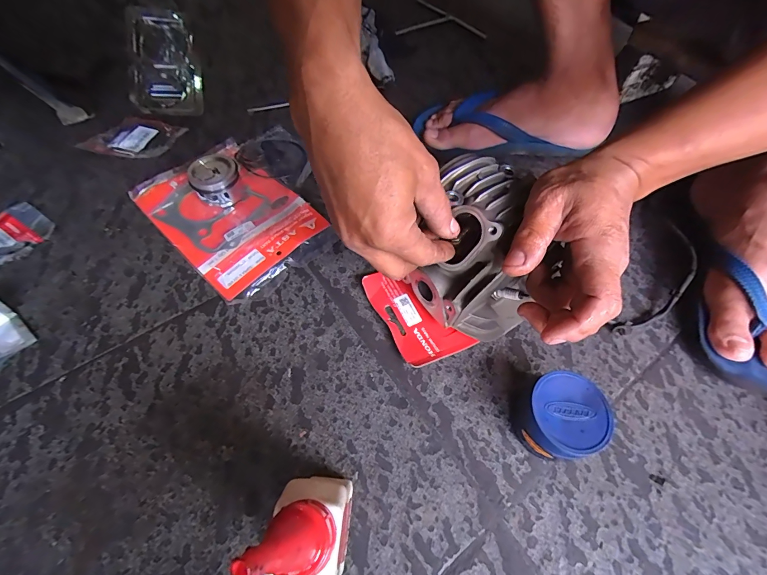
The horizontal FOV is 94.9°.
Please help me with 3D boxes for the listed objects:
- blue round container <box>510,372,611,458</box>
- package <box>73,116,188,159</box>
[{"bbox_3d":[0.139,0.103,0.281,0.062,0.043,0.057,-39,67,-22],"label":"blue round container"},{"bbox_3d":[-0.328,-0.199,0.467,0.105,0.017,0.084,14,59,7],"label":"package"}]

